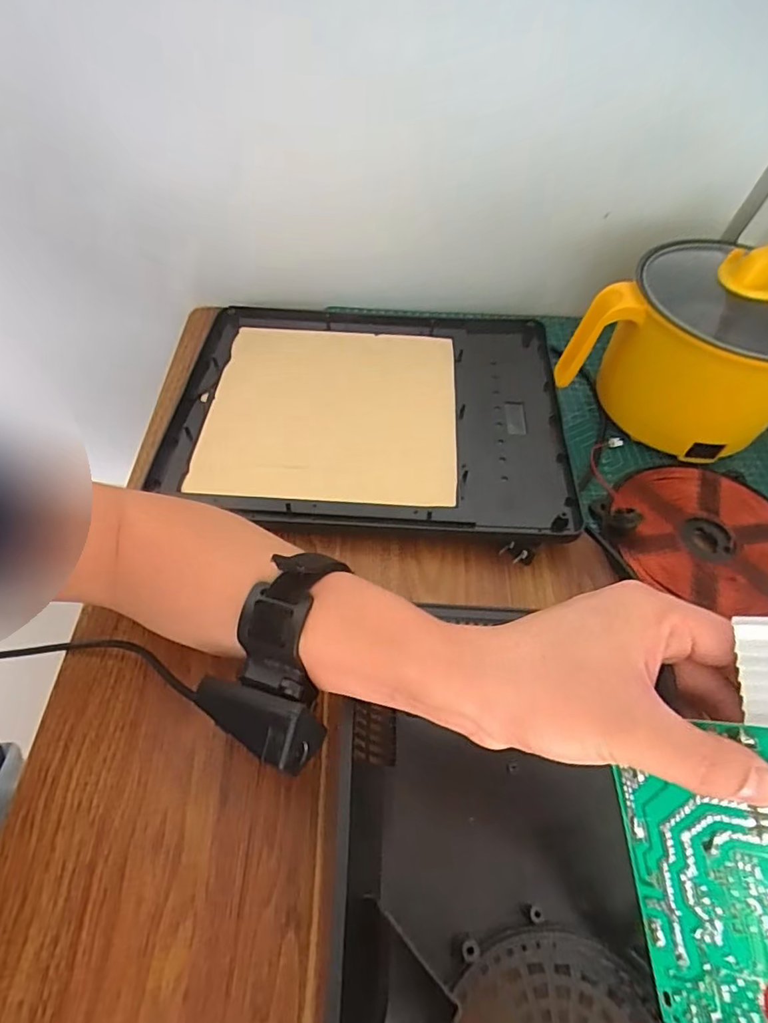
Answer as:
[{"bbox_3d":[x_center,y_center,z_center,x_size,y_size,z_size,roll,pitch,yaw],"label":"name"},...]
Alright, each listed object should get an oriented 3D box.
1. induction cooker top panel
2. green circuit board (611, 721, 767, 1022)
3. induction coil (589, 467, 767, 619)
[{"bbox_3d":[-0.015,-0.099,0.489,0.347,0.028,0.276,6,55,-1],"label":"induction cooker top panel"},{"bbox_3d":[0.140,0.157,0.221,0.004,0.071,0.140,-10,89,-49],"label":"green circuit board"},{"bbox_3d":[0.258,0.014,0.435,0.157,0.028,0.135,16,54,6],"label":"induction coil"}]

